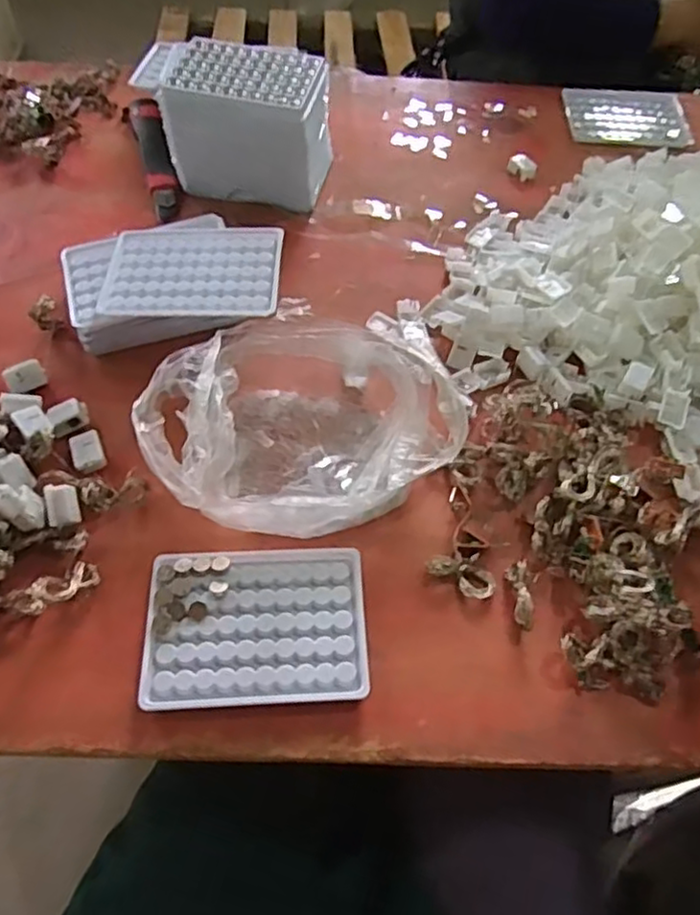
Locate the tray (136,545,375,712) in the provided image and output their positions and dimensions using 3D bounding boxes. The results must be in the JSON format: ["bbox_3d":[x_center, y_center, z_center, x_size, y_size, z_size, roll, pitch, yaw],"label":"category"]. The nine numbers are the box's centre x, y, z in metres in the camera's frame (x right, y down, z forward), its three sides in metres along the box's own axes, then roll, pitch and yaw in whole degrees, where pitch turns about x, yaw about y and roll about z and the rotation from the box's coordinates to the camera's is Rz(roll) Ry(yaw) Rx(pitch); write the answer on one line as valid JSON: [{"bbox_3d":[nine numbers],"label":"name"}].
[{"bbox_3d":[-0.056,0.100,0.409,0.129,0.014,0.094,-2,57,-4],"label":"tray"}]

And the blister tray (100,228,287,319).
[{"bbox_3d":[-0.117,-0.142,0.511,0.129,0.011,0.095,3,57,-1],"label":"blister tray"}]

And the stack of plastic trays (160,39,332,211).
[{"bbox_3d":[-0.089,-0.302,0.613,0.133,0.094,0.102,8,57,3],"label":"stack of plastic trays"}]

